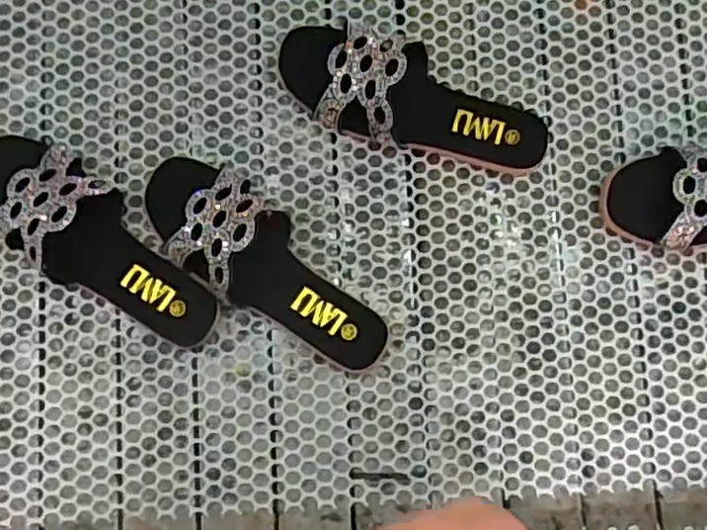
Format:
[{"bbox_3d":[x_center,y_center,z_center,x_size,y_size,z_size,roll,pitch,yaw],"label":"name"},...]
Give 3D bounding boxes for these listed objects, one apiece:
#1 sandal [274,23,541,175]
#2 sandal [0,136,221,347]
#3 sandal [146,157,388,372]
[{"bbox_3d":[0.052,-0.145,0.589,0.242,0.066,0.085,16,84,1],"label":"sandal"},{"bbox_3d":[-0.222,-0.023,0.573,0.250,0.058,0.091,38,85,3],"label":"sandal"},{"bbox_3d":[-0.076,-0.001,0.572,0.242,0.062,0.085,39,85,3],"label":"sandal"}]

